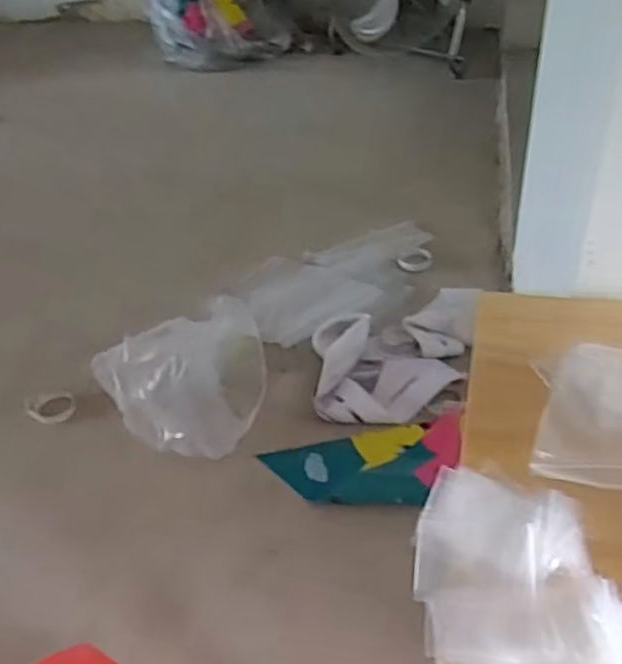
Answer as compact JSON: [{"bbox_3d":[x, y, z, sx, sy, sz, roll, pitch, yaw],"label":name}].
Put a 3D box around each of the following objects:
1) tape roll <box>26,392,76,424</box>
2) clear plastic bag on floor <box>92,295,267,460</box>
[{"bbox_3d":[-0.552,0.163,1.556,0.097,0.015,0.078,-16,41,-13],"label":"tape roll"},{"bbox_3d":[-0.232,0.093,1.446,0.313,0.188,0.245,-22,43,-19],"label":"clear plastic bag on floor"}]

